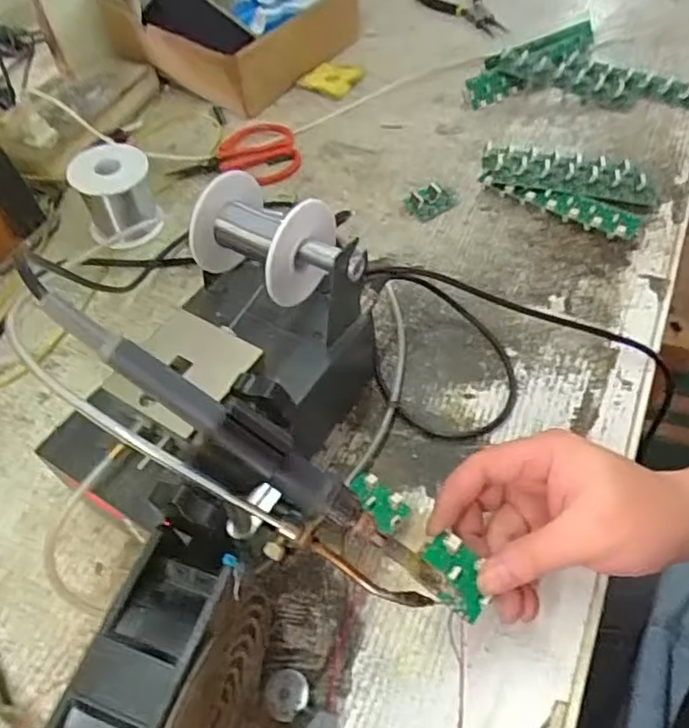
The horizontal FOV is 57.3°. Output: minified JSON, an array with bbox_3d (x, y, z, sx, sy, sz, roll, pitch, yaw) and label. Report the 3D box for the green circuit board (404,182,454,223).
[{"bbox_3d":[0.075,-0.144,0.551,0.042,0.021,0.027,-26,57,-14],"label":"green circuit board"}]

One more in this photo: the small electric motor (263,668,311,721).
[{"bbox_3d":[-0.030,0.174,0.330,0.022,0.014,0.023,1,55,5],"label":"small electric motor"}]

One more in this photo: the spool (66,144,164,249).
[{"bbox_3d":[-0.193,-0.143,0.540,0.062,0.076,0.060,-2,54,3],"label":"spool"}]

